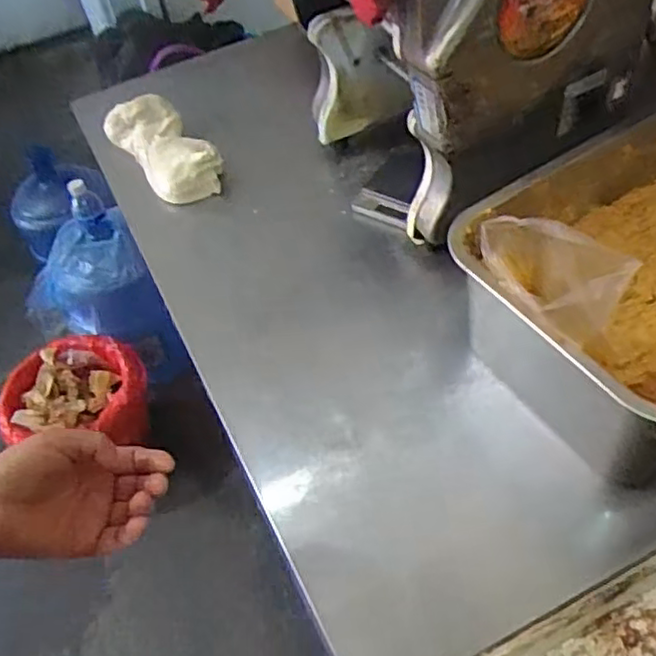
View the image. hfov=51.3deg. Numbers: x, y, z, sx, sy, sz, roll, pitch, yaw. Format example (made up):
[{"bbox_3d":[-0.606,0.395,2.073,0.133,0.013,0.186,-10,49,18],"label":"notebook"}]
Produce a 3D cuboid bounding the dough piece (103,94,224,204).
[{"bbox_3d":[-0.225,-0.246,0.913,0.090,0.049,0.212,-31,56,-18],"label":"dough piece"}]

